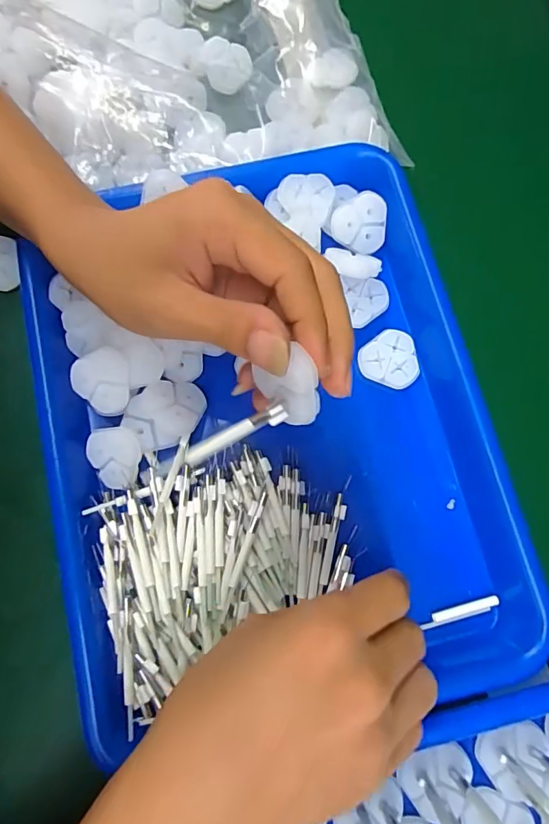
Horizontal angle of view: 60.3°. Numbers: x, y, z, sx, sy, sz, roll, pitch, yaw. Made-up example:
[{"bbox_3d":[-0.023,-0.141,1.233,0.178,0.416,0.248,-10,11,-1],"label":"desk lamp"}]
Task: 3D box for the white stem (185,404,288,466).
[{"bbox_3d":[-0.015,0.009,0.189,0.046,0.004,0.007,-27,79,-22],"label":"white stem"}]

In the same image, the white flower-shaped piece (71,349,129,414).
[{"bbox_3d":[-0.099,-0.016,0.273,0.038,0.008,0.038,2,105,6],"label":"white flower-shaped piece"}]

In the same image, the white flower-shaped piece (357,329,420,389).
[{"bbox_3d":[0.073,-0.034,0.302,0.037,0.010,0.035,0,77,-2],"label":"white flower-shaped piece"}]

